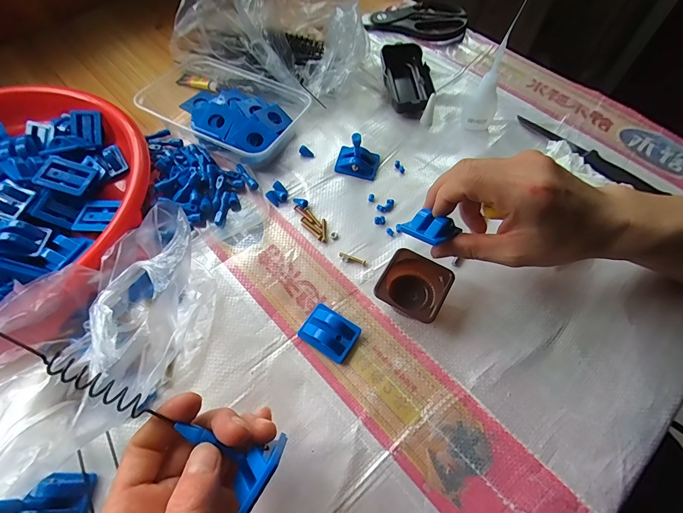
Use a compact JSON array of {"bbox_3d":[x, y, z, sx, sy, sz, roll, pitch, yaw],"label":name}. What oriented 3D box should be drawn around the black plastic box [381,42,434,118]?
[{"bbox_3d":[0.079,-0.216,0.436,0.052,0.028,0.107,-4,60,-2],"label":"black plastic box"}]

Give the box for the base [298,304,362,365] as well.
[{"bbox_3d":[-0.010,0.061,0.293,0.044,0.019,0.034,30,65,16],"label":"base"}]

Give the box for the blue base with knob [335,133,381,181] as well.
[{"bbox_3d":[0.018,-0.111,0.374,0.044,0.045,0.032,14,61,8],"label":"blue base with knob"}]

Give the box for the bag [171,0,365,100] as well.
[{"bbox_3d":[-0.075,-0.299,0.421,0.223,0.143,0.167,19,62,11],"label":"bag"}]

